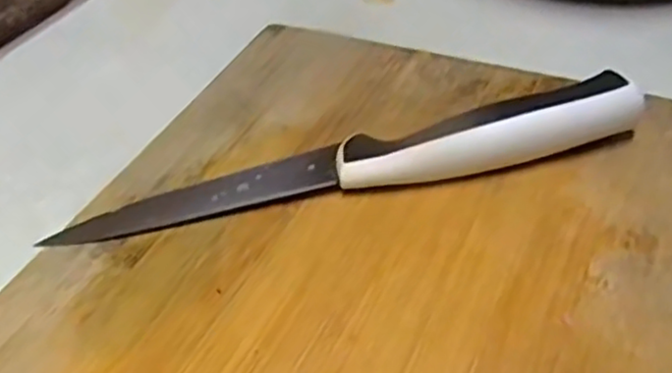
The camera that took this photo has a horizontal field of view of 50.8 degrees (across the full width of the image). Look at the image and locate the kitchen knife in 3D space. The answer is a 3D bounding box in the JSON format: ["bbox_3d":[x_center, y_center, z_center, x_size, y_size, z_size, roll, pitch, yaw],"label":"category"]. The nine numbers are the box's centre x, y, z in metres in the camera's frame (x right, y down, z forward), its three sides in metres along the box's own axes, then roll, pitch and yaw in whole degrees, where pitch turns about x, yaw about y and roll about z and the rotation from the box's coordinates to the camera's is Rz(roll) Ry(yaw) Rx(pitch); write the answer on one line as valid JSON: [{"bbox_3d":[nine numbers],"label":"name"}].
[{"bbox_3d":[0.004,-0.008,0.263,0.214,0.013,0.033,-13,48,4],"label":"kitchen knife"}]

